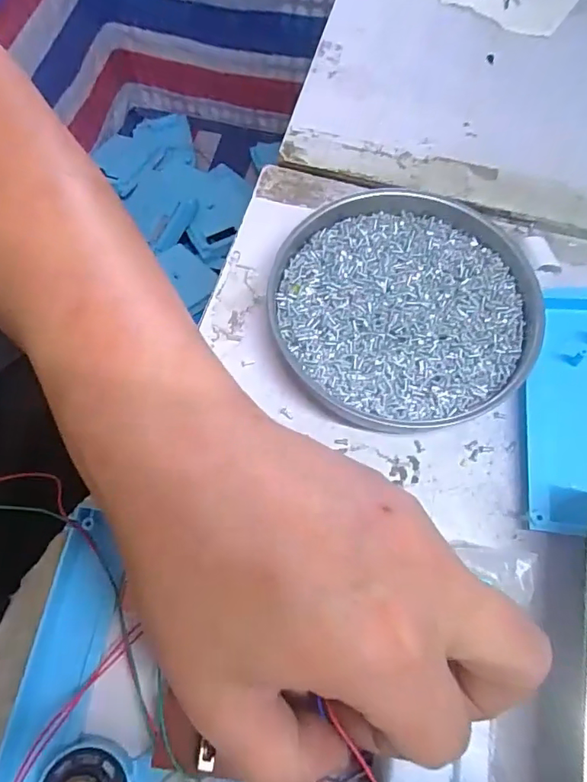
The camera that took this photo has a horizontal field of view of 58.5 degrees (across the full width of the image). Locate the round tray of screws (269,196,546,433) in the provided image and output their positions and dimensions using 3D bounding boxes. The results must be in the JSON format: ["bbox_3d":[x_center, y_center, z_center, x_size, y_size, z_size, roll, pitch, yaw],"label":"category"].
[{"bbox_3d":[0.059,-0.047,0.279,0.133,0.019,0.137,0,69,-1],"label":"round tray of screws"}]

